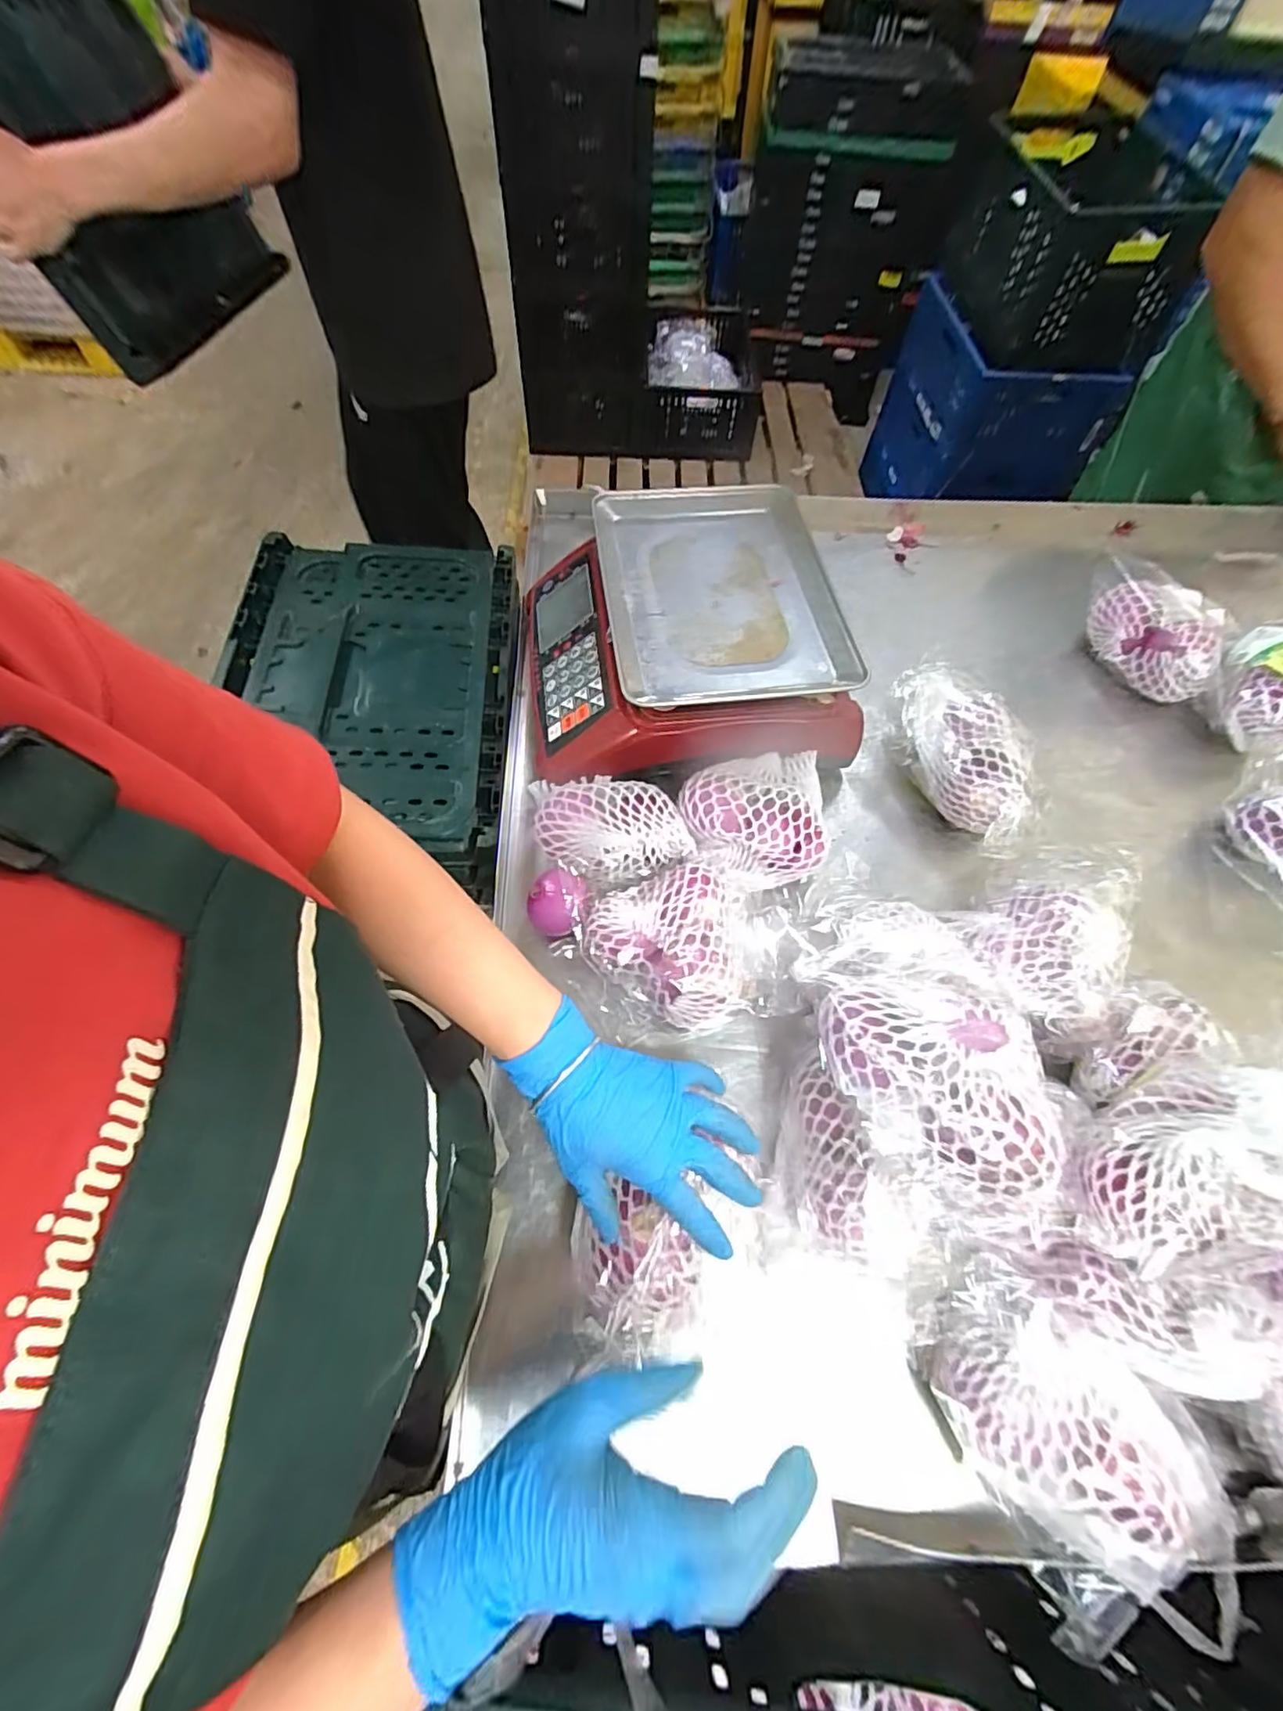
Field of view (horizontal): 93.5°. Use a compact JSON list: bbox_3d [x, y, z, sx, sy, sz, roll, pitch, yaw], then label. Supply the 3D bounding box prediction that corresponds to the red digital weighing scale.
[{"bbox_3d":[0.035,-0.256,0.676,0.329,0.112,0.344,-5,62,-6],"label":"red digital weighing scale"}]

